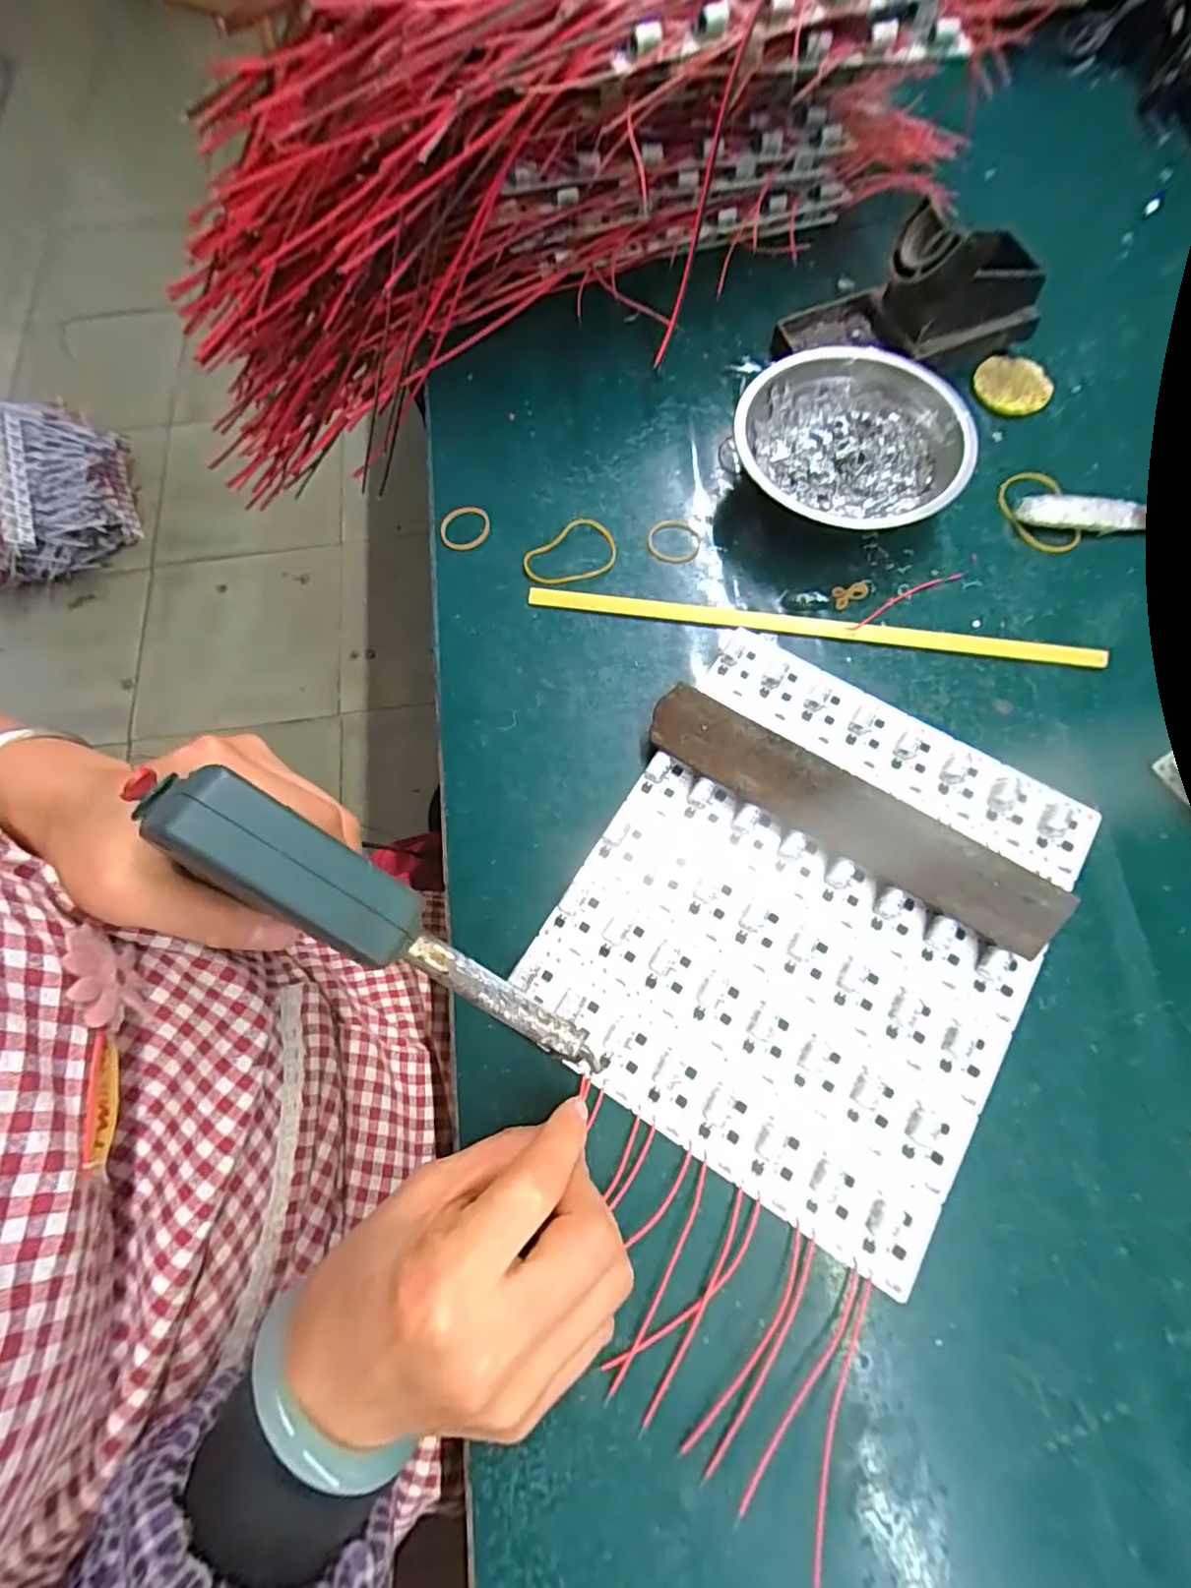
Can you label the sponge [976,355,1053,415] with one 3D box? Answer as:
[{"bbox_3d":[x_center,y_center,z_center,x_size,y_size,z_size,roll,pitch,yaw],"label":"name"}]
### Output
[{"bbox_3d":[0.266,-0.261,0.375,0.047,0.007,0.040,25,74,9],"label":"sponge"}]

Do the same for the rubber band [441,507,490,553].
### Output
[{"bbox_3d":[-0.079,-0.161,0.355,0.029,0.004,0.031,0,72,1],"label":"rubber band"}]

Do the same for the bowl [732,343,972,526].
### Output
[{"bbox_3d":[0.143,-0.193,0.339,0.122,0.040,0.119,0,72,1],"label":"bowl"}]

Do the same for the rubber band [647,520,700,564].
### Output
[{"bbox_3d":[0.047,-0.151,0.348,0.031,0.004,0.030,4,72,3],"label":"rubber band"}]

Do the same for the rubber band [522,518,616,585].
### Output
[{"bbox_3d":[-0.013,-0.140,0.345,0.055,0.004,0.040,-38,75,-10],"label":"rubber band"}]

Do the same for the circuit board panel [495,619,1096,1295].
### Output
[{"bbox_3d":[0.101,0.054,0.278,0.200,0.010,0.234,31,75,11],"label":"circuit board panel"}]

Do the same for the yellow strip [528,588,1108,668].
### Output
[{"bbox_3d":[0.118,-0.092,0.327,0.309,0.005,0.013,7,72,4],"label":"yellow strip"}]

